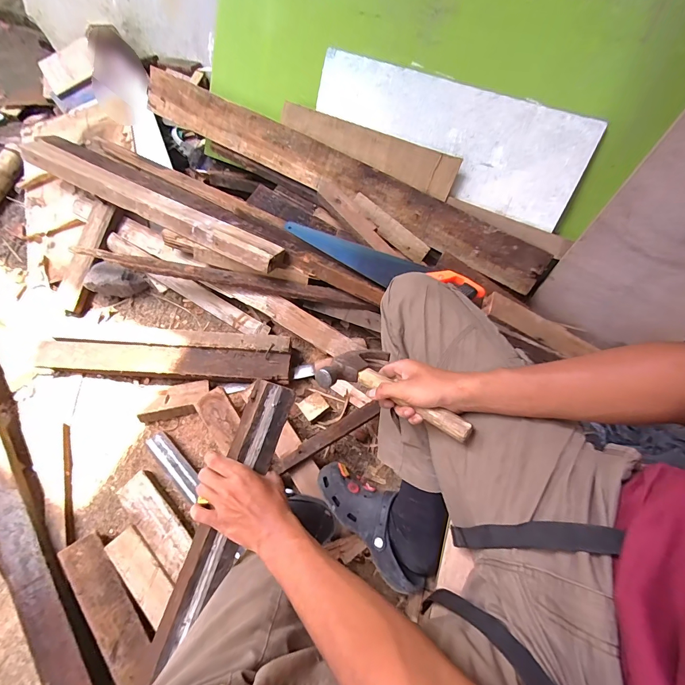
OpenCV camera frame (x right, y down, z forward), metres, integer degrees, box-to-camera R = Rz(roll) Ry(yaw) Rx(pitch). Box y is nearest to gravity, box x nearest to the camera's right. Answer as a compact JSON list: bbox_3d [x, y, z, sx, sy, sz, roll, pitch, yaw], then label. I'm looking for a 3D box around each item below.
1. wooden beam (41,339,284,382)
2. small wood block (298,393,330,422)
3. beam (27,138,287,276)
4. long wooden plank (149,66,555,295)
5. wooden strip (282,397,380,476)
[{"bbox_3d":[-0.396,0.041,0.800,0.548,0.033,0.071,5,66,0],"label":"wooden beam"},{"bbox_3d":[-0.064,0.144,0.804,0.054,0.024,0.054,-33,71,-16],"label":"small wood block"},{"bbox_3d":[-0.449,-0.331,0.818,0.708,0.043,0.078,27,69,8],"label":"beam"},{"bbox_3d":[-0.012,-0.390,0.834,1.008,0.104,0.034,28,26,6],"label":"long wooden plank"},{"bbox_3d":[-0.022,0.185,0.713,0.220,0.013,0.029,-29,72,-14],"label":"wooden strip"}]

